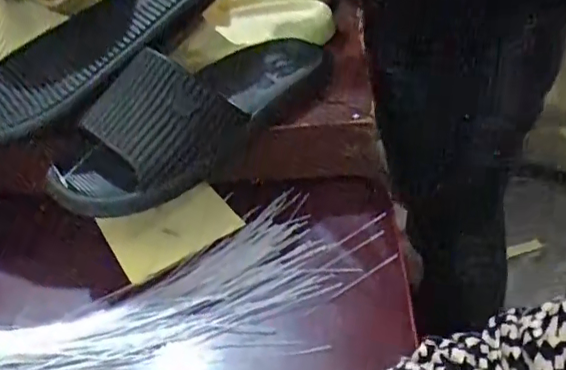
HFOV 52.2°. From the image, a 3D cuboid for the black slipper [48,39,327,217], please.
[{"bbox_3d":[-0.076,-0.072,0.515,0.277,0.098,0.088,-31,47,-26],"label":"black slipper"}]

